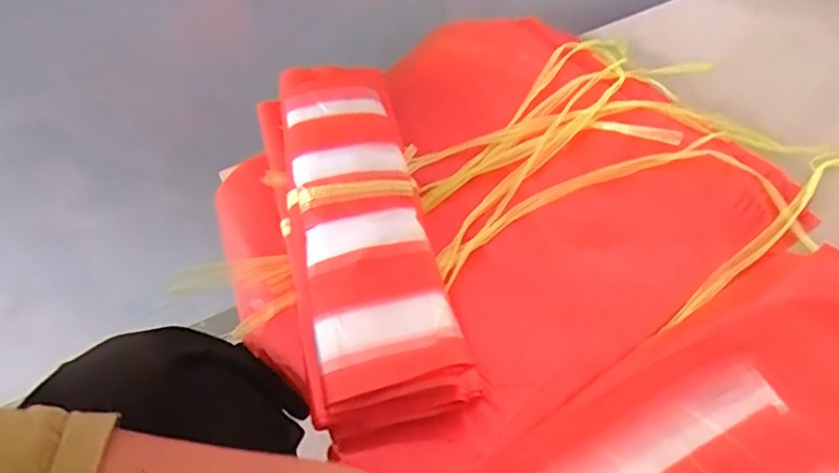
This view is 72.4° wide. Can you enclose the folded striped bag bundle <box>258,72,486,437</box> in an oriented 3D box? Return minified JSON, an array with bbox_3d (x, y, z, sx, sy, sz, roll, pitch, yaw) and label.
[{"bbox_3d":[-0.074,-0.015,0.487,0.159,0.065,0.358,-15,53,-6],"label":"folded striped bag bundle"}]

